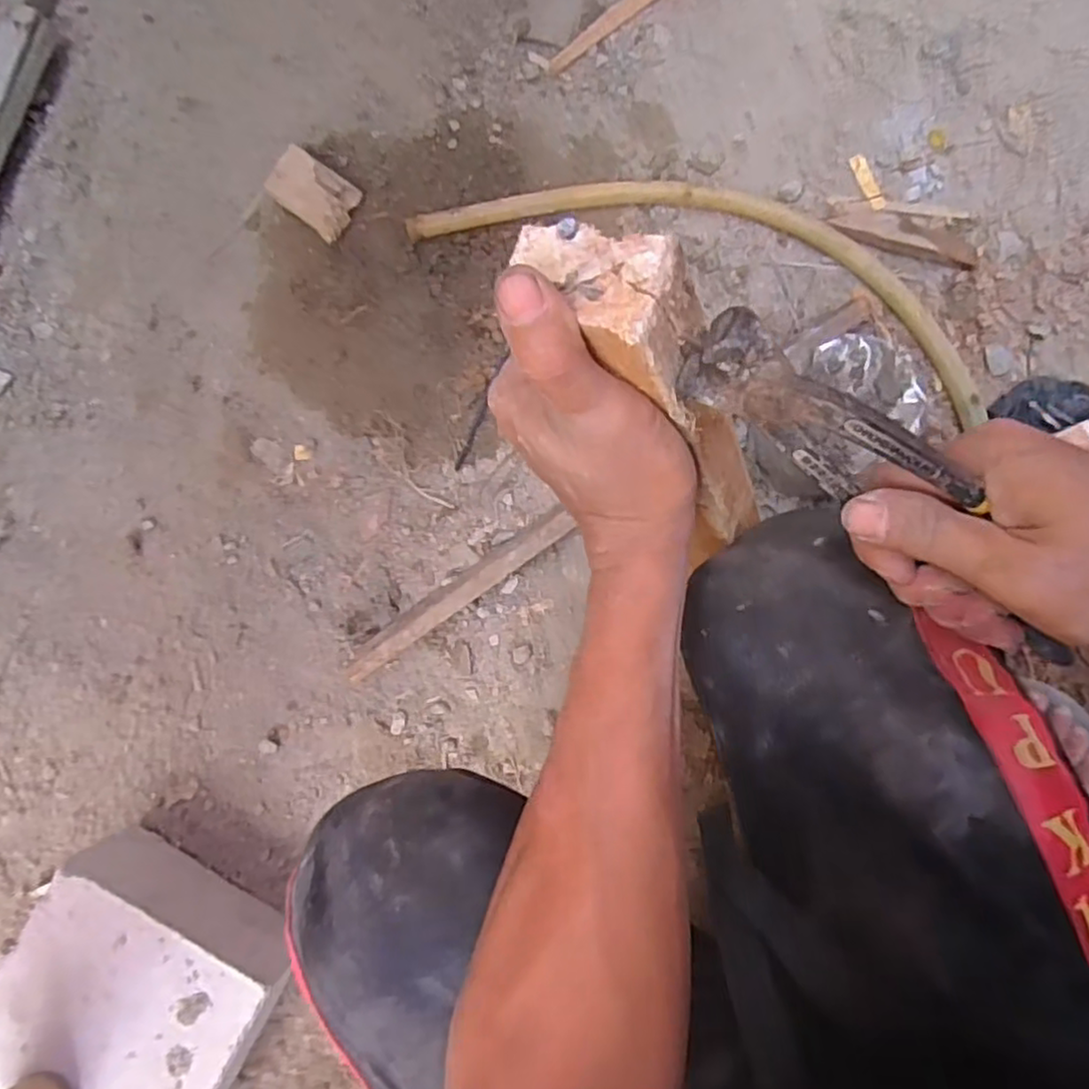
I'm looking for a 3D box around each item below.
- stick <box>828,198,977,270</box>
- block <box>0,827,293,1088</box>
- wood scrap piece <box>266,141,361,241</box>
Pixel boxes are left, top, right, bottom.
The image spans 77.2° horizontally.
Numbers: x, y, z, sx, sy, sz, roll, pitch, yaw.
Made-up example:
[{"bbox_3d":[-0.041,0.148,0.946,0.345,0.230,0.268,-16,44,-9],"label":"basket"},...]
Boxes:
[{"bbox_3d":[0.336,-0.297,0.637,0.135,0.017,0.052,14,86,6],"label":"stick"},{"bbox_3d":[-0.372,0.447,0.571,0.197,0.108,0.336,28,87,7],"label":"block"},{"bbox_3d":[-0.231,-0.352,0.687,0.090,0.020,0.058,37,88,7],"label":"wood scrap piece"}]

